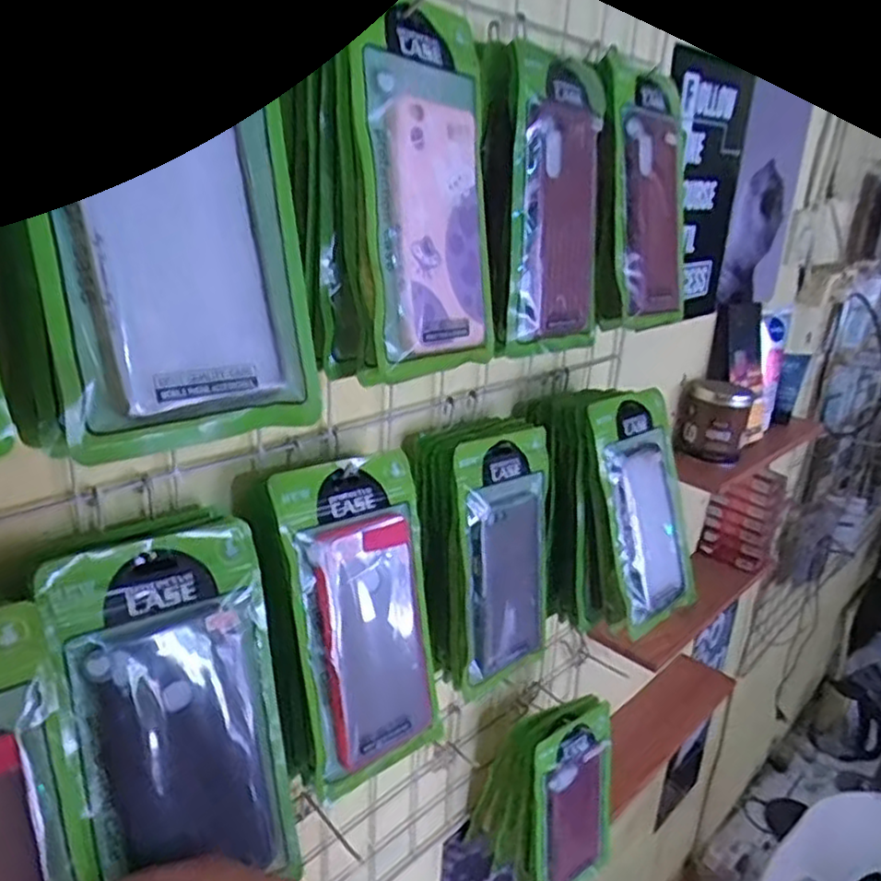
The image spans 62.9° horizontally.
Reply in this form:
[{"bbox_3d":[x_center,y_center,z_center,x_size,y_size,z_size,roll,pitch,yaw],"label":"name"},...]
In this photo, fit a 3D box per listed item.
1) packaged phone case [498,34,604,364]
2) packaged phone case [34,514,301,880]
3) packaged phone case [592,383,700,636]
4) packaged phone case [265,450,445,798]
[{"bbox_3d":[0.087,-0.168,0.524,0.108,0.200,0.017,-14,19,-41],"label":"packaged phone case"},{"bbox_3d":[-0.138,0.145,0.381,0.107,0.191,0.010,-9,1,-42],"label":"packaged phone case"},{"bbox_3d":[0.191,0.062,0.659,0.110,0.213,0.011,-17,10,-34],"label":"packaged phone case"},{"bbox_3d":[-0.048,0.116,0.481,0.113,0.205,0.015,-11,5,-42],"label":"packaged phone case"}]

